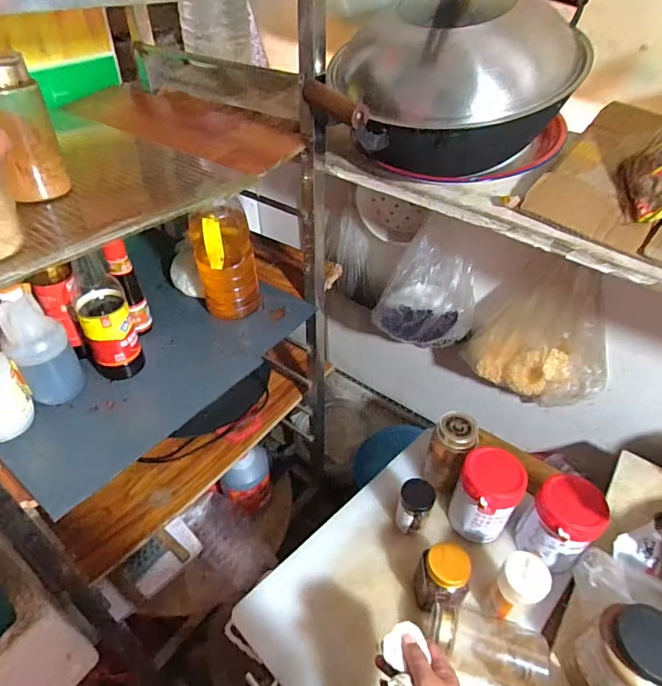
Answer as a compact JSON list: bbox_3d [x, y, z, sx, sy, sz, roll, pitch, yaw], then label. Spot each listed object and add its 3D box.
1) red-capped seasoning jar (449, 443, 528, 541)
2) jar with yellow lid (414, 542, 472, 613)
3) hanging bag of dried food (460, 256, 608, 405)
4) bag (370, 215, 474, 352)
[{"bbox_3d":[0.269,0.264,0.797,0.097,0.145,0.103,0,43,0],"label":"red-capped seasoning jar"},{"bbox_3d":[0.169,0.361,0.702,0.070,0.094,0.075,0,43,0],"label":"jar with yellow lid"},{"bbox_3d":[0.455,-0.024,0.984,0.281,0.342,0.085,18,46,18],"label":"hanging bag of dried food"},{"bbox_3d":[0.218,-0.115,1.048,0.224,0.297,0.084,6,44,6],"label":"bag"}]

